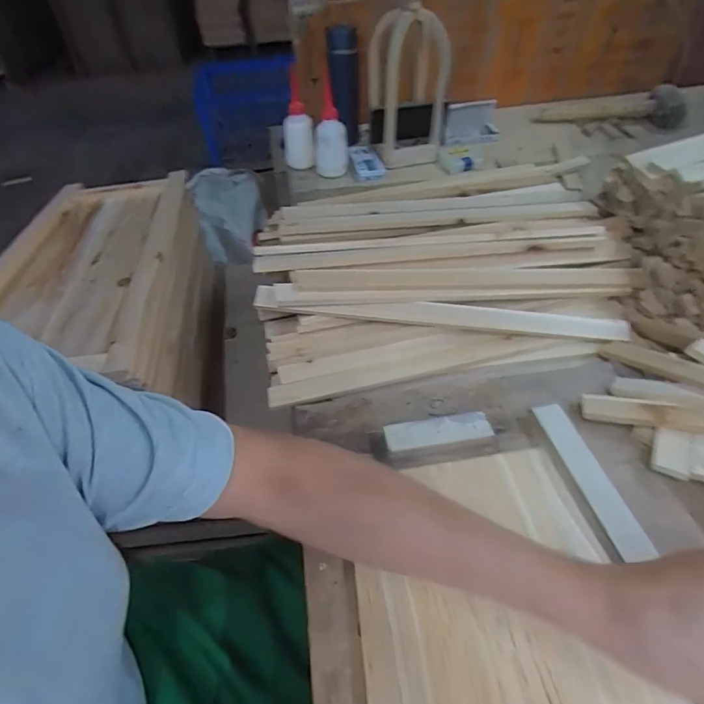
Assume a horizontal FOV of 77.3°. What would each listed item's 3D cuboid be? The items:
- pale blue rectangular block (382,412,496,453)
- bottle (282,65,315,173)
[{"bbox_3d":[0.087,0.083,0.447,0.105,0.017,0.029,-10,46,-5],"label":"pale blue rectangular block"},{"bbox_3d":[-0.113,-0.458,0.876,0.058,0.187,0.076,-11,46,-6],"label":"bottle"}]

